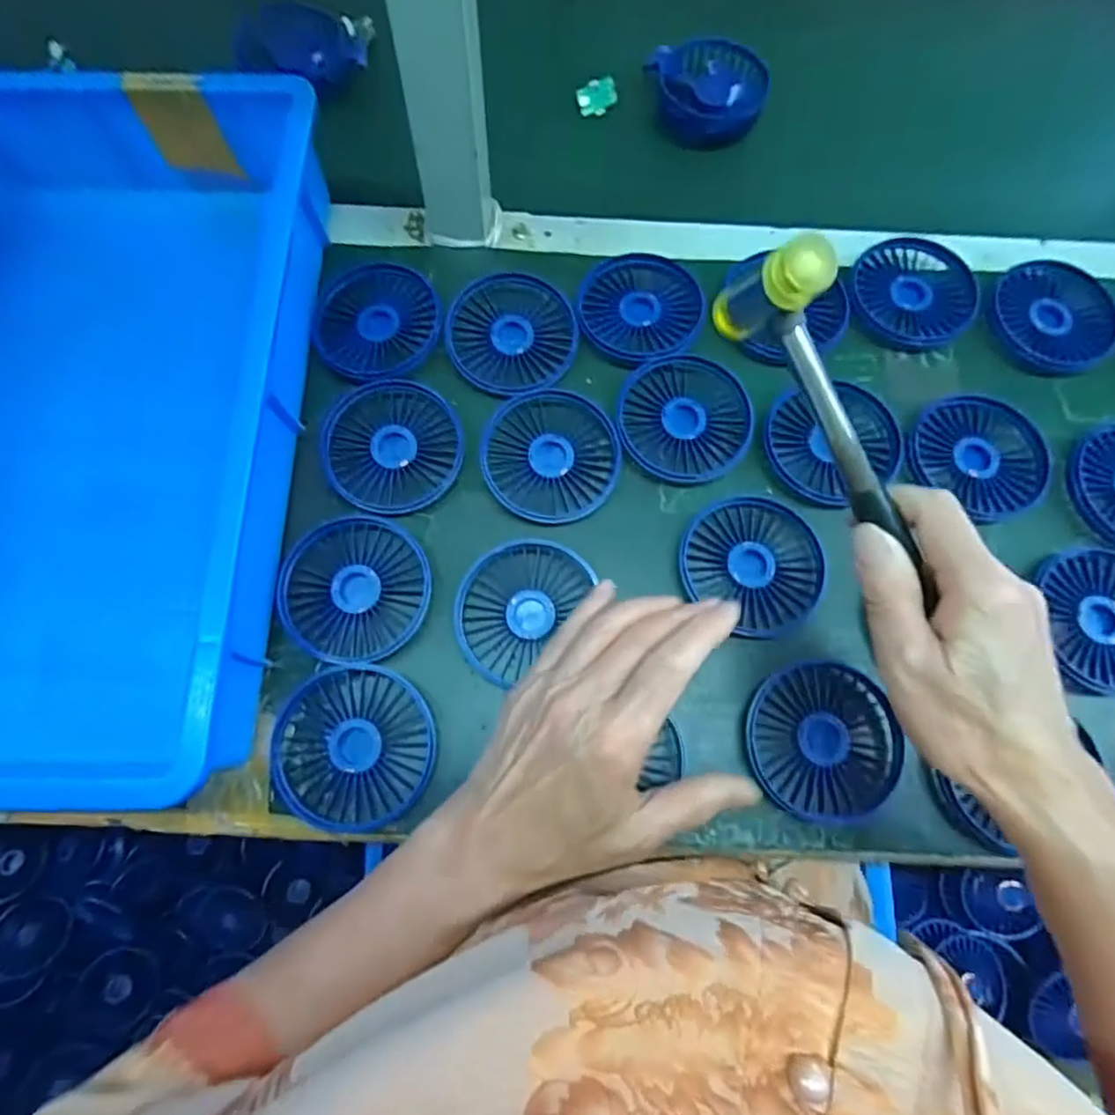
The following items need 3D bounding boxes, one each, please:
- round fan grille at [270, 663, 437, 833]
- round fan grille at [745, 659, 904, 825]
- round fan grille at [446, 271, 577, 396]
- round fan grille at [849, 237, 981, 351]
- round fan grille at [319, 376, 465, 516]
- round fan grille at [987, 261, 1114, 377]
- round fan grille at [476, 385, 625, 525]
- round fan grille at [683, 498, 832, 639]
[{"bbox_3d":[-0.112,0.107,0.345,0.086,0.019,0.085,0,73,-1],"label":"round fan grille"},{"bbox_3d":[0.151,0.104,0.349,0.086,0.013,0.082,0,73,-1],"label":"round fan grille"},{"bbox_3d":[-0.032,-0.156,0.417,0.082,0.007,0.090,0,73,-1],"label":"round fan grille"},{"bbox_3d":[0.251,-0.188,0.436,0.086,0.013,0.087,0,73,-1],"label":"round fan grille"},{"bbox_3d":[-0.106,-0.074,0.394,0.084,0.013,0.090,0,73,-1],"label":"round fan grille"},{"bbox_3d":[0.350,-0.170,0.435,0.087,0.013,0.084,0,73,-1],"label":"round fan grille"},{"bbox_3d":[-0.004,-0.066,0.395,0.082,0.019,0.085,0,73,-1],"label":"round fan grille"},{"bbox_3d":[0.122,0.001,0.378,0.086,0.011,0.082,0,73,-1],"label":"round fan grille"}]

